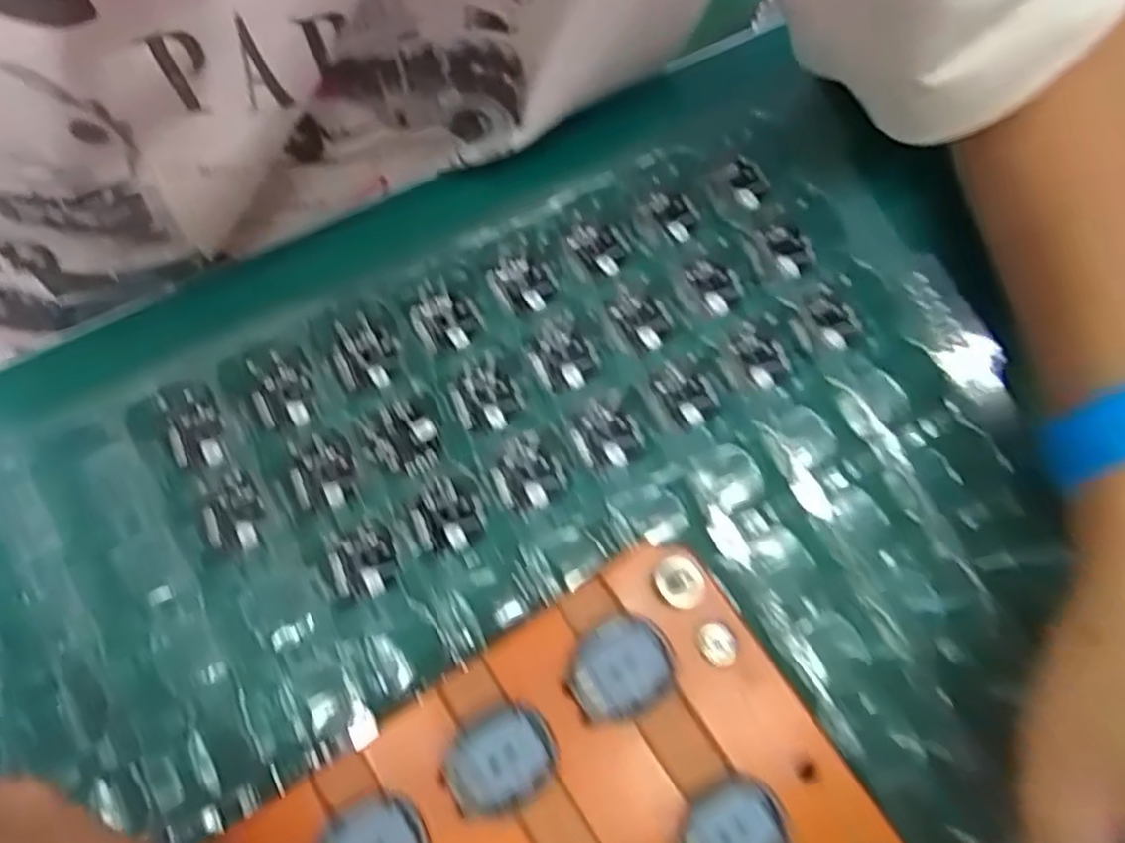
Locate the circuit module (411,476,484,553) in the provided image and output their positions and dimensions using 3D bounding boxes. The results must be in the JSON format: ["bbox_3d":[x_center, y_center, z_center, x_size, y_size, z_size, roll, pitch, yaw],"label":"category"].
[{"bbox_3d":[-0.040,0.032,0.260,0.023,0.004,0.025,-21,78,-6],"label":"circuit module"}]

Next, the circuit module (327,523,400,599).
[{"bbox_3d":[-0.068,0.048,0.255,0.021,0.004,0.023,-24,79,-7],"label":"circuit module"}]

